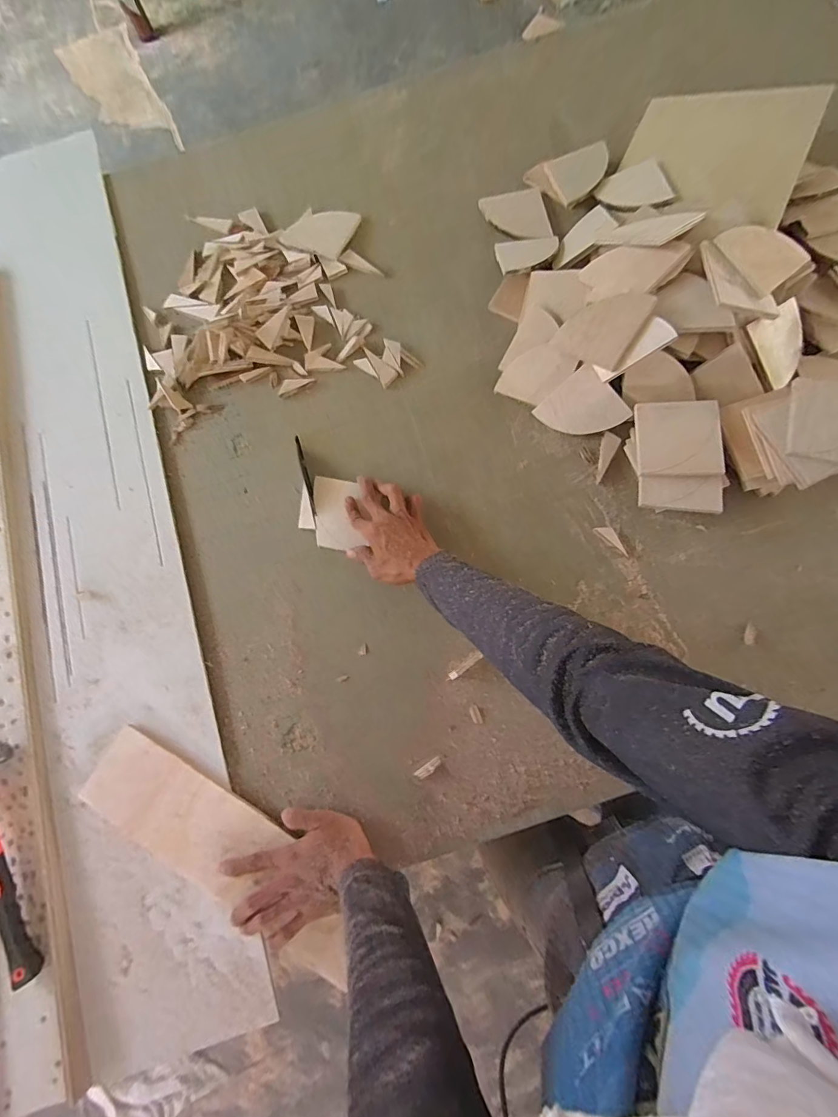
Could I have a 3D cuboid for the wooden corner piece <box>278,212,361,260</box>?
[{"bbox_3d":[-0.164,-0.543,0.748,0.110,0.013,0.085,15,79,4],"label":"wooden corner piece"}]

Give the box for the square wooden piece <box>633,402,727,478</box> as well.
[{"bbox_3d":[0.342,-0.158,0.594,0.099,0.010,0.100,-1,83,10],"label":"square wooden piece"}]

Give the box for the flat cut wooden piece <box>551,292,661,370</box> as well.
[{"bbox_3d":[0.250,-0.319,0.616,0.101,0.007,0.096,36,106,22],"label":"flat cut wooden piece"}]

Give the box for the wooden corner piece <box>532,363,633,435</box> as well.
[{"bbox_3d":[0.233,-0.210,0.644,0.095,0.007,0.093,-40,91,25],"label":"wooden corner piece"}]

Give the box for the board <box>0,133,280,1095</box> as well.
[{"bbox_3d":[-0.476,-0.071,0.657,0.232,0.016,1.365,-17,79,-3],"label":"board"}]

